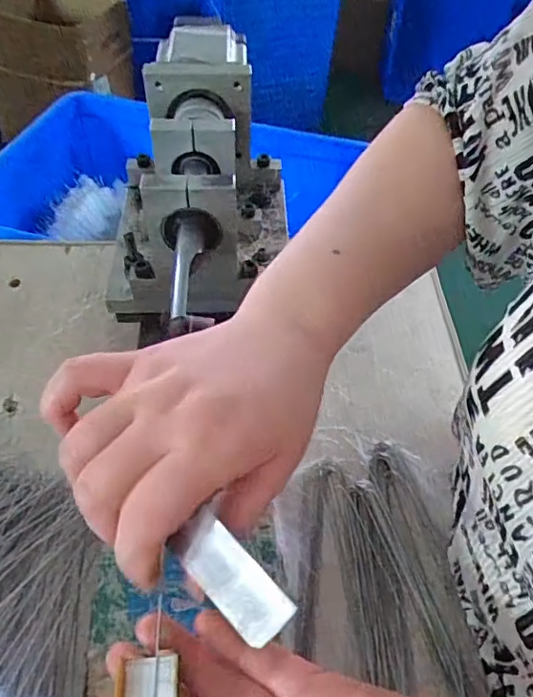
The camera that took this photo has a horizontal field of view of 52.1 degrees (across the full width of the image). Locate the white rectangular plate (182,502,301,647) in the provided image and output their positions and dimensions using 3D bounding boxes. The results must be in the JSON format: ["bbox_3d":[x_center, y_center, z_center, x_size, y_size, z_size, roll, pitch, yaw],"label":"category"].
[{"bbox_3d":[-0.013,0.090,0.213,0.050,0.004,0.023,41,96,15],"label":"white rectangular plate"}]

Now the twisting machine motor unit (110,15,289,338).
[{"bbox_3d":[-0.056,-0.164,0.463,0.138,0.115,0.252,-1,50,-4],"label":"twisting machine motor unit"}]

